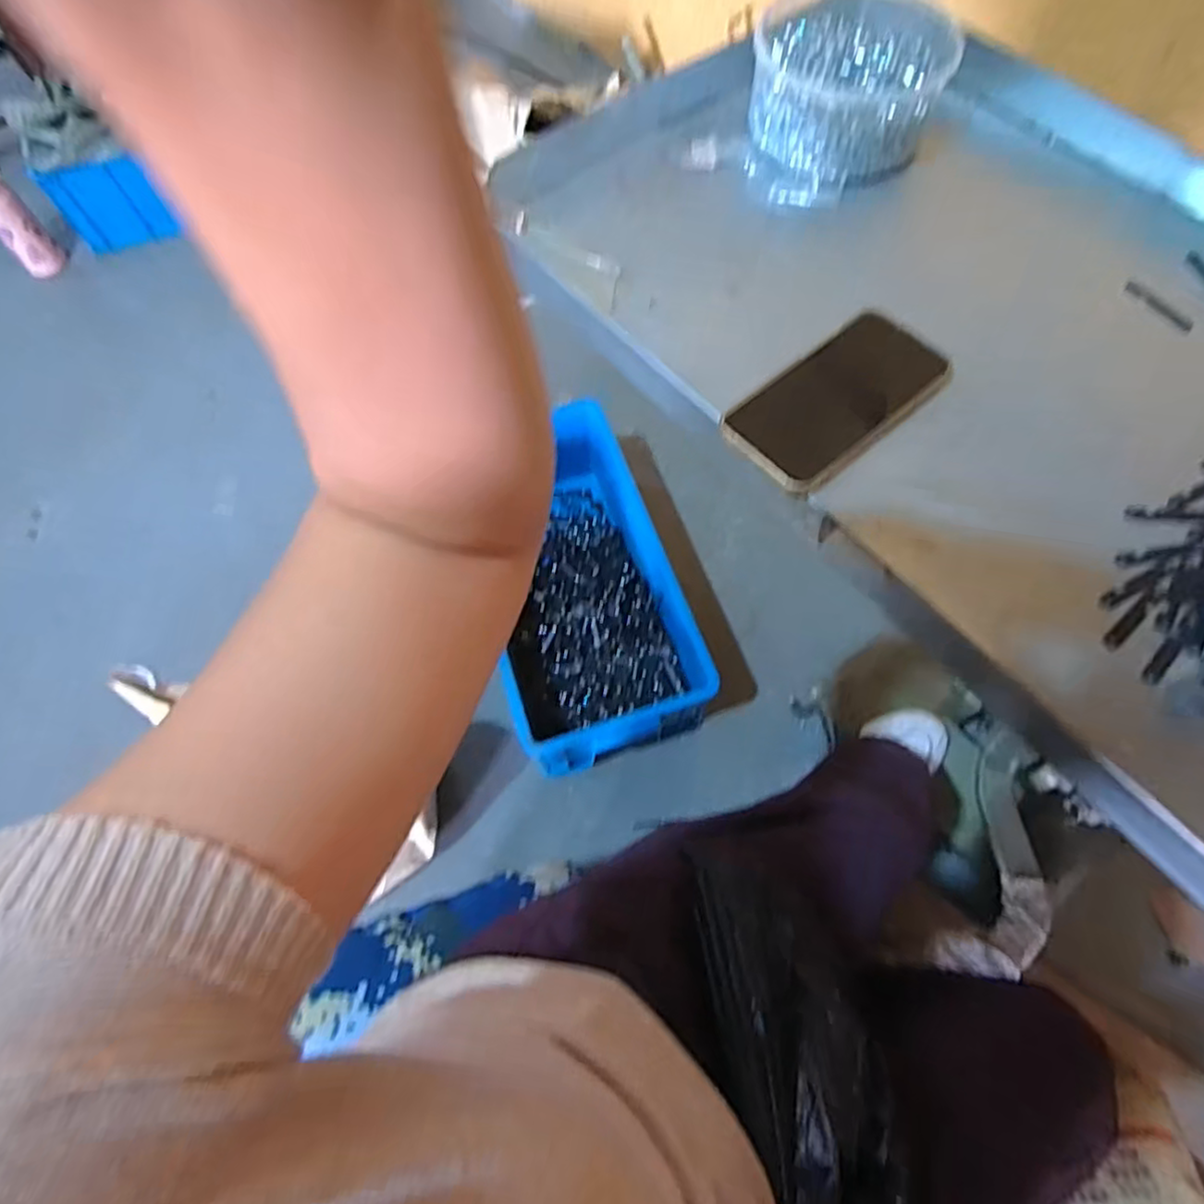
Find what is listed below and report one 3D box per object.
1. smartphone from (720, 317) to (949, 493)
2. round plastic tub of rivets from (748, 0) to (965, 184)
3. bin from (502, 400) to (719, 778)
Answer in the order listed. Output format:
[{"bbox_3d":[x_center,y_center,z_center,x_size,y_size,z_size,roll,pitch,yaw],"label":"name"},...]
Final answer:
[{"bbox_3d":[0.148,-0.127,0.441,0.147,0.014,0.077,-41,70,-15],"label":"smartphone"},{"bbox_3d":[0.193,-0.416,0.550,0.142,0.061,0.170,10,66,7],"label":"round plastic tub of rivets"},{"bbox_3d":[-0.056,-0.043,1.220,0.297,0.218,0.622,-17,66,-6],"label":"bin"}]

